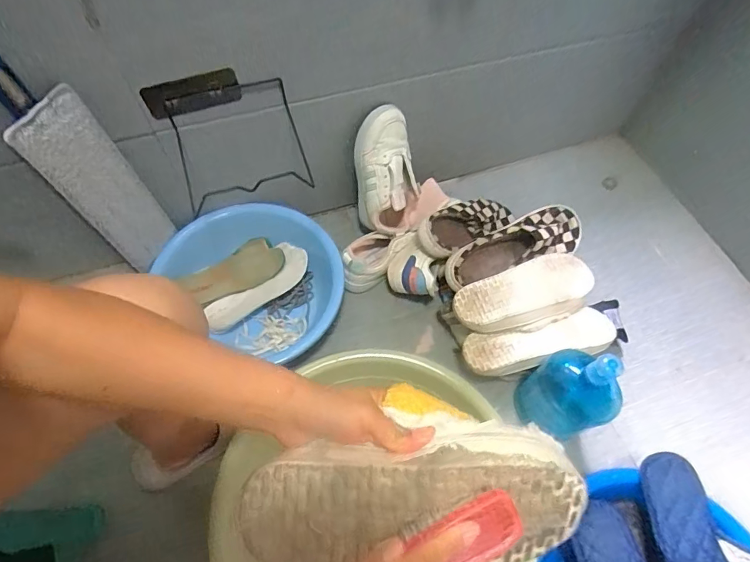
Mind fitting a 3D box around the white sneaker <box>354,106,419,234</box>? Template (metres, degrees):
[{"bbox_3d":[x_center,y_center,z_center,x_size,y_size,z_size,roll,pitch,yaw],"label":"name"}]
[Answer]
[{"bbox_3d":[0.023,-0.196,0.817,0.113,0.229,0.088,-7,30,-5],"label":"white sneaker"}]

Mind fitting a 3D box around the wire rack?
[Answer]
[{"bbox_3d":[-0.226,-0.229,0.740,0.224,0.248,0.039,-18,63,-10],"label":"wire rack"}]

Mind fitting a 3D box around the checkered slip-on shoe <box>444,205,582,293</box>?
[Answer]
[{"bbox_3d":[0.251,-0.058,0.808,0.277,0.084,0.092,-23,64,-13],"label":"checkered slip-on shoe"}]

